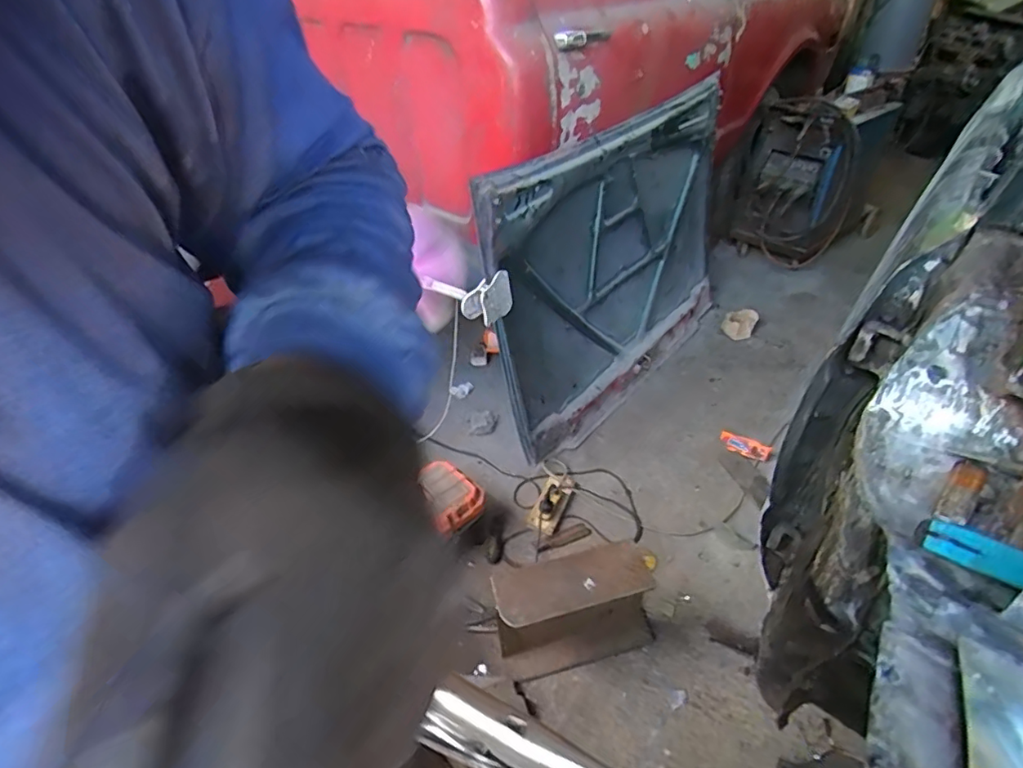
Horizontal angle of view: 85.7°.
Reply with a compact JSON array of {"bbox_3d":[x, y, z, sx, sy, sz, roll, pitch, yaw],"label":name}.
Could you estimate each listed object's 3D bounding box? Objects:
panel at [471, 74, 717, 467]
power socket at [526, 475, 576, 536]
[{"bbox_3d":[0.395,-0.371,1.812,0.212,0.888,1.258,28,49,32],"label":"panel"},{"bbox_3d":[0.121,0.332,1.597,0.088,0.043,0.210,16,44,22],"label":"power socket"}]

